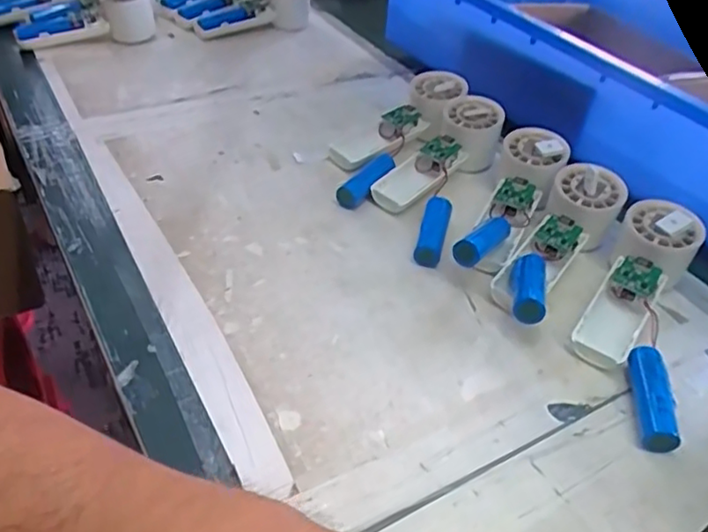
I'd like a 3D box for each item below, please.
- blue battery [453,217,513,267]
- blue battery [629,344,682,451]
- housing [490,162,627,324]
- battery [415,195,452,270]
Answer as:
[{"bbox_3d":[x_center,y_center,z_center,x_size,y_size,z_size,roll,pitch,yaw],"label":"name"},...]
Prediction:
[{"bbox_3d":[0.103,-0.021,0.496,0.021,0.020,0.083,27,32,23],"label":"blue battery"},{"bbox_3d":[0.195,0.086,0.416,0.025,0.021,0.074,11,41,7],"label":"blue battery"},{"bbox_3d":[0.156,-0.015,0.487,0.060,0.061,0.165,25,45,21],"label":"housing"},{"bbox_3d":[0.066,-0.030,0.522,0.022,0.018,0.075,12,42,8],"label":"battery"}]

